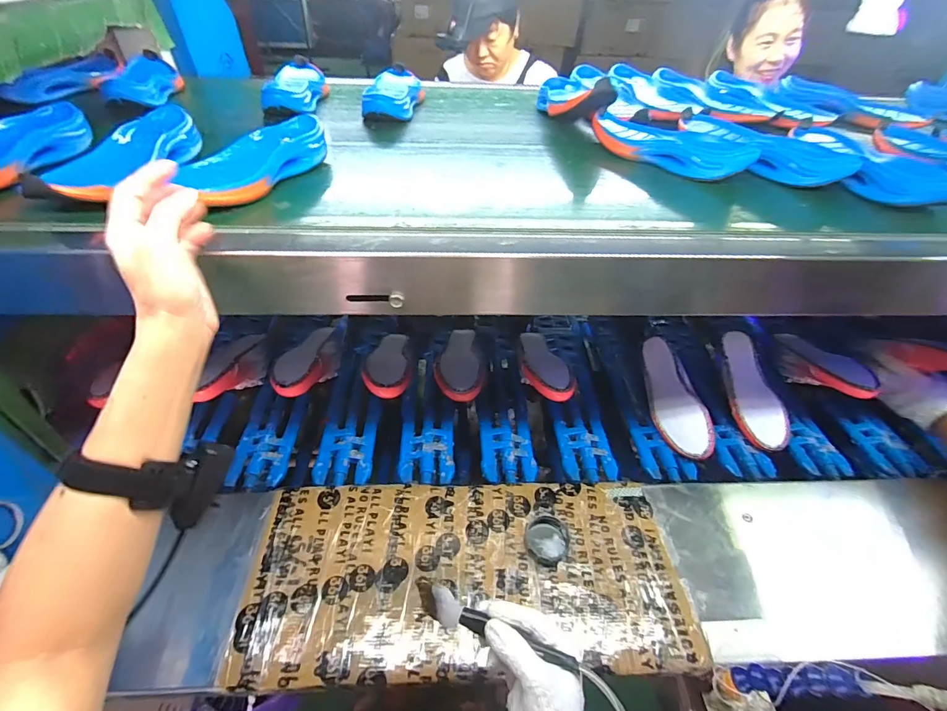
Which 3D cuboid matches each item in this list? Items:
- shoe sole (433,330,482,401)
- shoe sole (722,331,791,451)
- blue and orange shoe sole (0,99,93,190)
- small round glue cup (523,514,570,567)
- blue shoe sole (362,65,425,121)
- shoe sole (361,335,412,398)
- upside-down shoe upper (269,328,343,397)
[{"bbox_3d":[-0.029,0.000,0.777,0.078,0.034,0.230,1,31,-4],"label":"shoe sole"},{"bbox_3d":[0.528,0.061,0.801,0.075,0.039,0.227,0,65,-5],"label":"shoe sole"},{"bbox_3d":[-0.574,-0.244,0.510,0.072,0.048,0.218,3,43,-1],"label":"blue and orange shoe sole"},{"bbox_3d":[0.102,0.256,0.590,0.061,0.017,0.063,2,43,-2],"label":"small round glue cup"},{"bbox_3d":[-0.140,-0.483,0.781,0.099,0.043,0.234,0,43,-3],"label":"blue shoe sole"},{"bbox_3d":[-0.152,0.006,0.771,0.074,0.031,0.209,0,28,-5],"label":"shoe sole"},{"bbox_3d":[-0.304,0.013,0.788,0.073,0.064,0.229,7,23,1],"label":"upside-down shoe upper"}]

